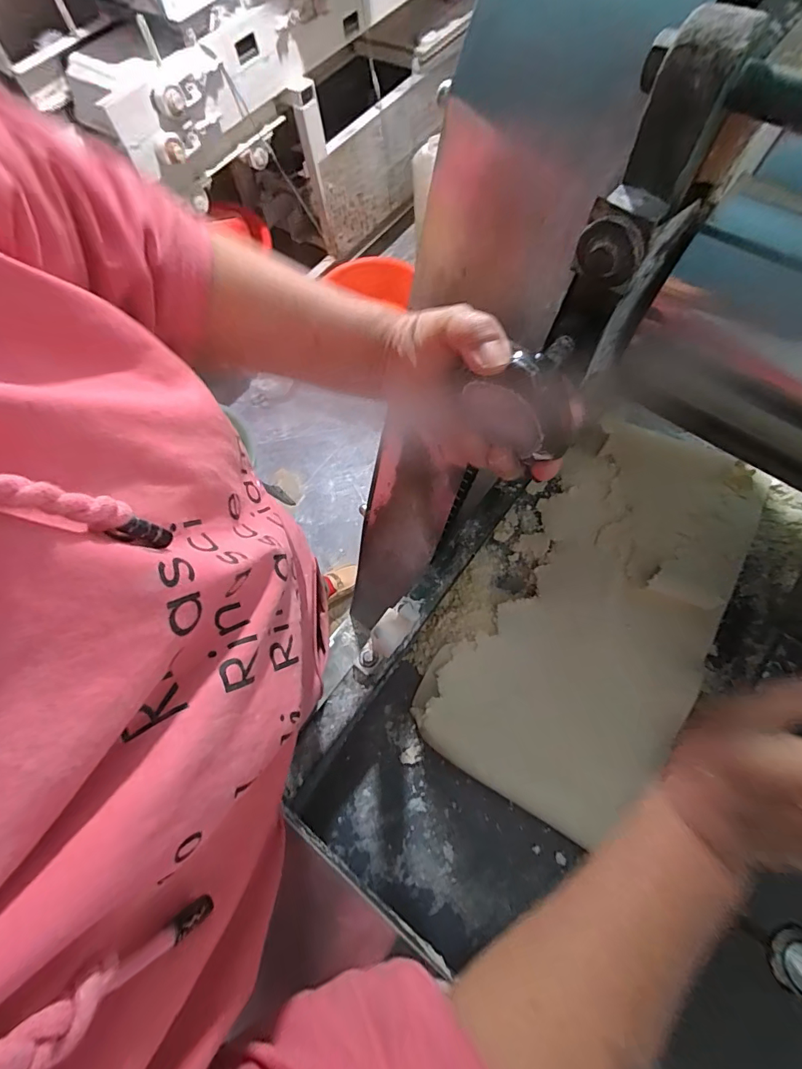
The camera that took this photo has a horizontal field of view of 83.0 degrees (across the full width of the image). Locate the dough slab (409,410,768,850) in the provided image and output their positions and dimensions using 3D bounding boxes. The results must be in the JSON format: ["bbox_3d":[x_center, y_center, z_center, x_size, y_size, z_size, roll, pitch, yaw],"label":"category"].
[{"bbox_3d":[0.242,0.077,0.537,0.239,0.033,0.490,34,73,15],"label":"dough slab"}]

